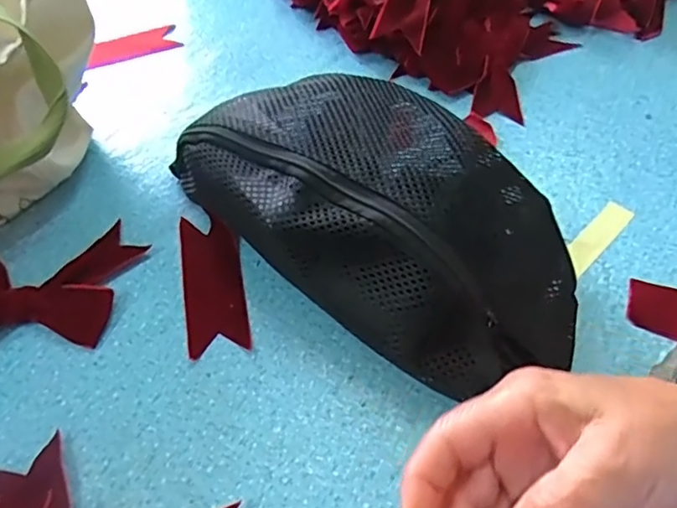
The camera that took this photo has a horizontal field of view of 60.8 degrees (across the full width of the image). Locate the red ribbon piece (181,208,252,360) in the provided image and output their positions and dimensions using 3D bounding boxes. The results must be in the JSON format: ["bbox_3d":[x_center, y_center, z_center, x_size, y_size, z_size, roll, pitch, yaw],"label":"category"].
[{"bbox_3d":[-0.082,0.016,0.374,0.038,0.006,0.103,-12,54,-3],"label":"red ribbon piece"}]

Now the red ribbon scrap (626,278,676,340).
[{"bbox_3d":[0.188,0.032,0.338,0.034,0.006,0.035,13,56,14],"label":"red ribbon scrap"}]

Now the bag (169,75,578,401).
[{"bbox_3d":[0.028,-0.026,0.342,0.259,0.091,0.159,33,63,25],"label":"bag"}]

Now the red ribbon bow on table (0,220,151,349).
[{"bbox_3d":[-0.203,0.020,0.373,0.135,0.024,0.092,-9,54,-2],"label":"red ribbon bow on table"}]

